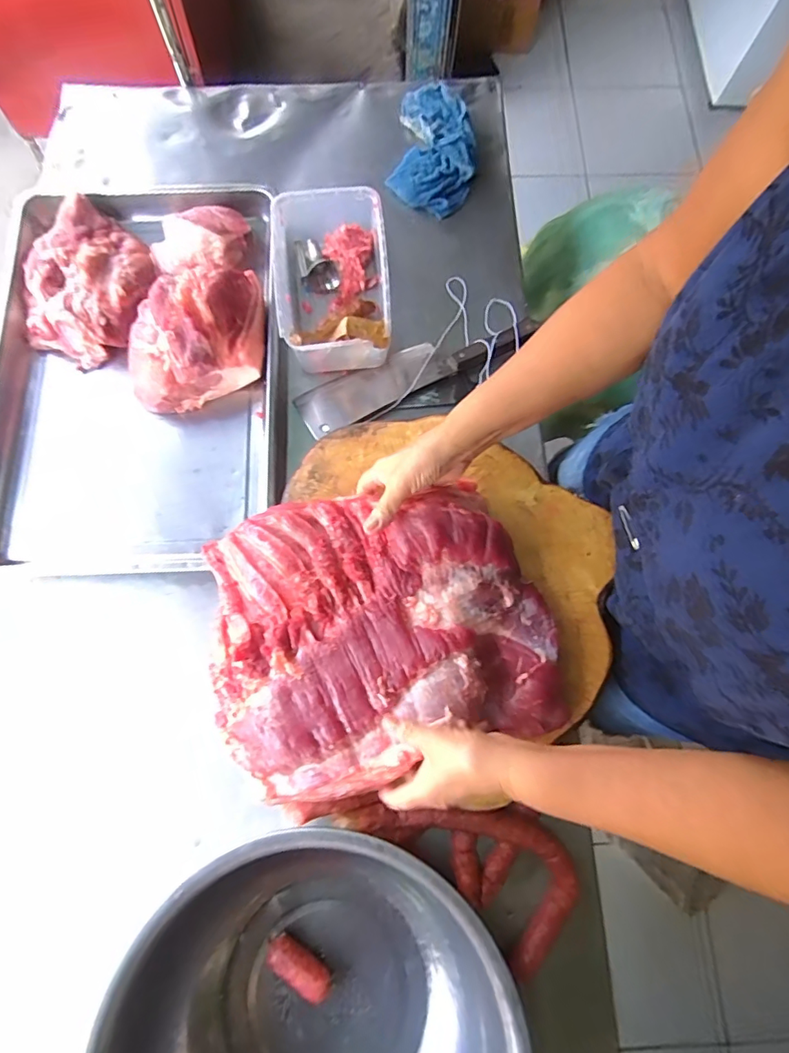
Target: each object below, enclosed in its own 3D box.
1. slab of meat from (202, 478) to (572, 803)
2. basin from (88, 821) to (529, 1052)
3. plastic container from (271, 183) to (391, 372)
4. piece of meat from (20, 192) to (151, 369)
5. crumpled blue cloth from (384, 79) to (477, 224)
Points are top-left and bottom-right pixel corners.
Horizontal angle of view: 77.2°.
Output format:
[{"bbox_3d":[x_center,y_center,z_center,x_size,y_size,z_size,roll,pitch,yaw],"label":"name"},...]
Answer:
[{"bbox_3d":[-0.019,0.099,0.505,0.339,0.063,0.285,-15,76,-4],"label":"slab of meat"},{"bbox_3d":[-0.067,0.475,0.467,0.347,0.148,0.355,0,75,0],"label":"basin"},{"bbox_3d":[-0.088,-0.349,0.708,0.154,0.085,0.250,-6,76,-2],"label":"plastic container"},{"bbox_3d":[-0.451,-0.356,0.719,0.197,0.069,0.231,-25,77,-8],"label":"piece of meat"},{"bbox_3d":[0.069,-0.631,0.808,0.131,0.042,0.267,9,76,2],"label":"crumpled blue cloth"}]

